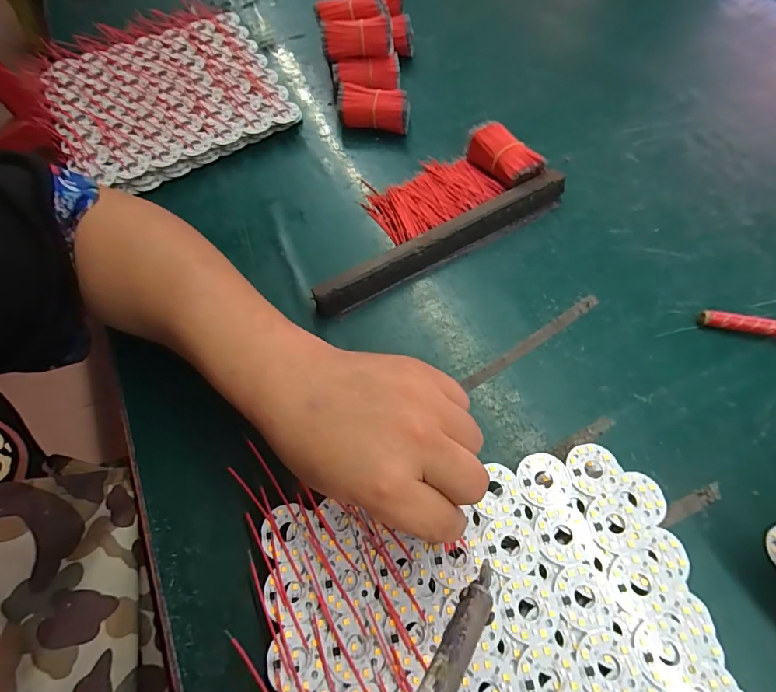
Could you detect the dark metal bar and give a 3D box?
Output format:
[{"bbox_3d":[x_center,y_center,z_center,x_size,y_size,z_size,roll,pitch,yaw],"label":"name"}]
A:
[{"bbox_3d":[0.048,-0.085,0.354,0.235,0.024,0.024,-28,64,-12],"label":"dark metal bar"}]

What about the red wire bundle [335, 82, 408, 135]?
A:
[{"bbox_3d":[-0.013,-0.233,0.428,0.071,0.033,0.027,12,63,9],"label":"red wire bundle"}]

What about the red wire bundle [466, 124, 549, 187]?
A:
[{"bbox_3d":[0.103,-0.166,0.387,0.031,0.037,0.067,-29,64,-13],"label":"red wire bundle"}]

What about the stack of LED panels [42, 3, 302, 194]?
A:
[{"bbox_3d":[-0.237,-0.271,0.462,0.217,0.031,0.242,-26,64,-11],"label":"stack of LED panels"}]

